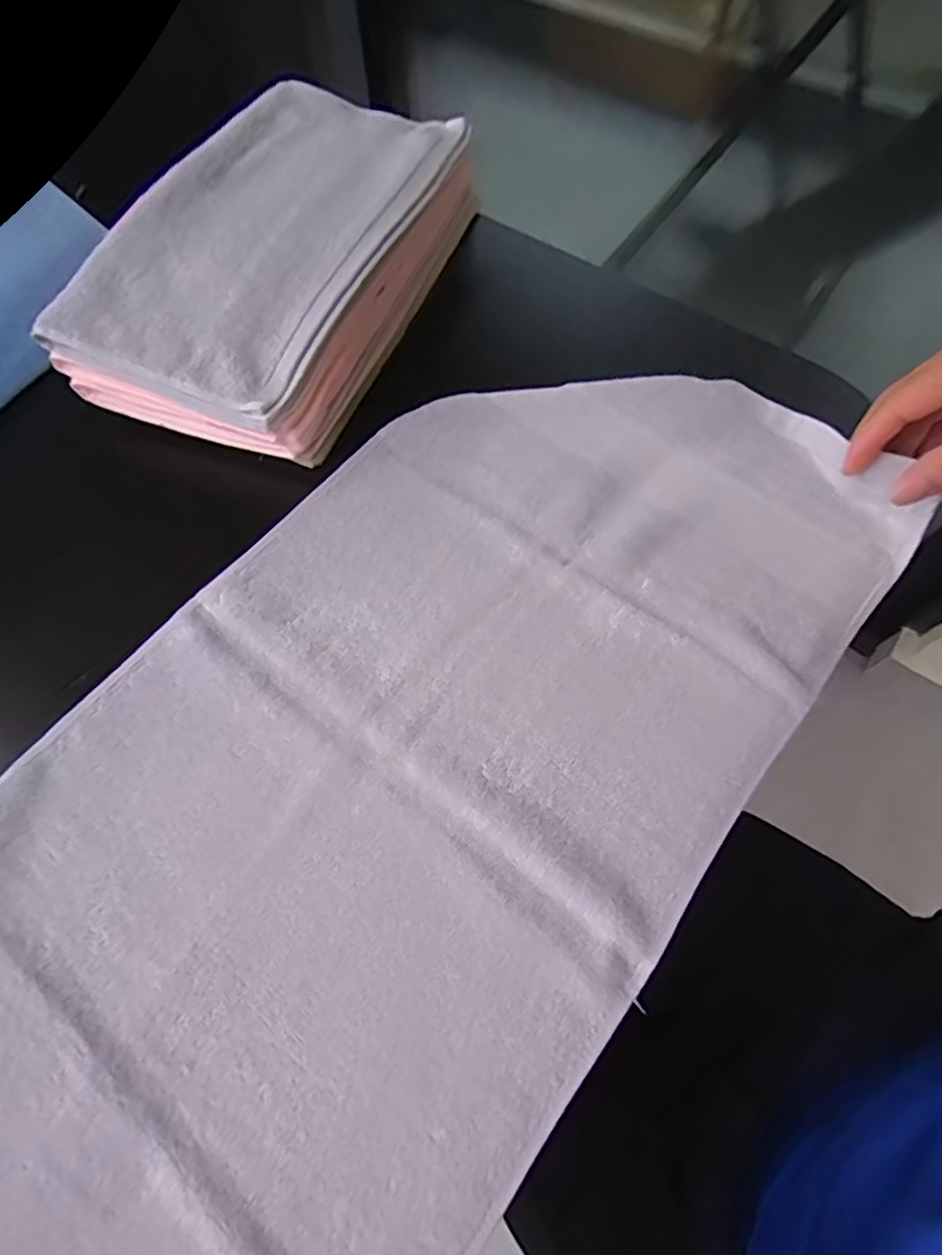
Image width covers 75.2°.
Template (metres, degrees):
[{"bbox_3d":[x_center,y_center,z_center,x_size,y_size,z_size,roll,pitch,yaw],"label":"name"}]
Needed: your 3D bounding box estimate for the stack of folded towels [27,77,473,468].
[{"bbox_3d":[-0.144,-0.283,0.474,0.185,0.075,0.332,19,66,9],"label":"stack of folded towels"}]

